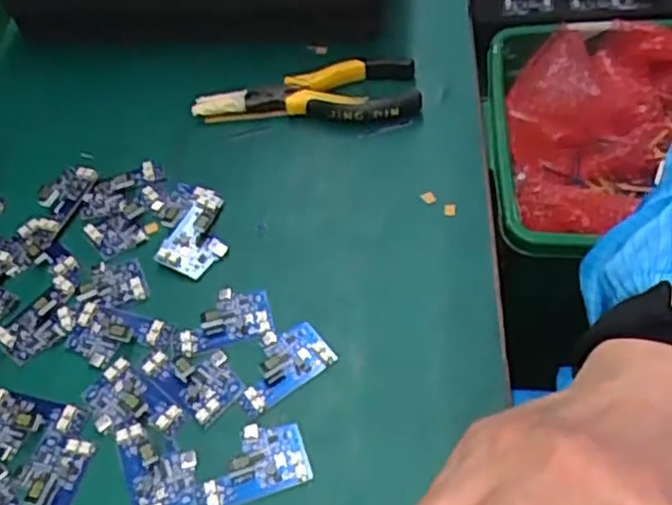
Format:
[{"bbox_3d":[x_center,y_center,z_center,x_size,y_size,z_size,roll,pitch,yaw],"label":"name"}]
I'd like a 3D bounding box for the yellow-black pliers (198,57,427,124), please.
[{"bbox_3d":[-0.021,-0.116,0.519,0.160,0.018,0.055,0,54,6],"label":"yellow-black pliers"}]

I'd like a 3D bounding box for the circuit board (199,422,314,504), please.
[{"bbox_3d":[-0.044,0.108,0.367,0.056,0.004,0.037,-17,54,-6],"label":"circuit board"}]

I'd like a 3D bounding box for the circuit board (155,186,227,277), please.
[{"bbox_3d":[-0.087,-0.014,0.457,0.037,0.007,0.062,15,57,16],"label":"circuit board"}]

